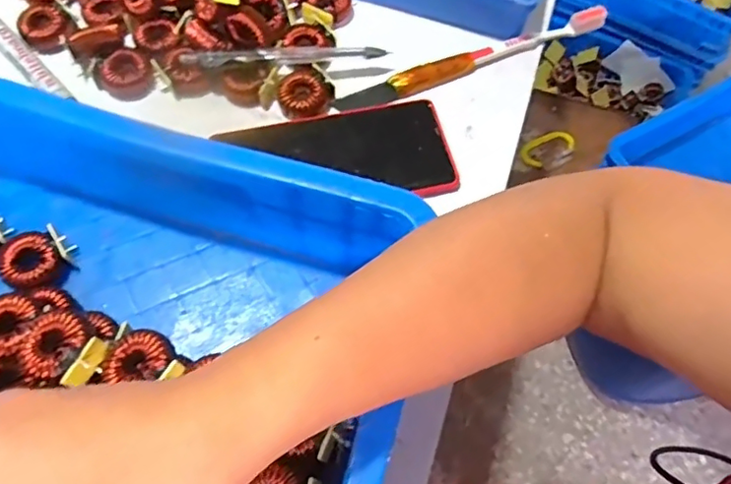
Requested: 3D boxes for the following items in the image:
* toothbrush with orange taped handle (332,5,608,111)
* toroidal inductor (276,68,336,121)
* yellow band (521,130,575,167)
[{"bbox_3d":[0.089,-0.146,0.459,0.236,0.018,0.020,-23,69,-12],"label":"toothbrush with orange taped handle"},{"bbox_3d":[-0.046,-0.109,0.433,0.035,0.015,0.038,1,66,-2],"label":"toroidal inductor"},{"bbox_3d":[0.282,-0.140,0.896,0.084,0.018,0.053,-28,68,-14],"label":"yellow band"}]

